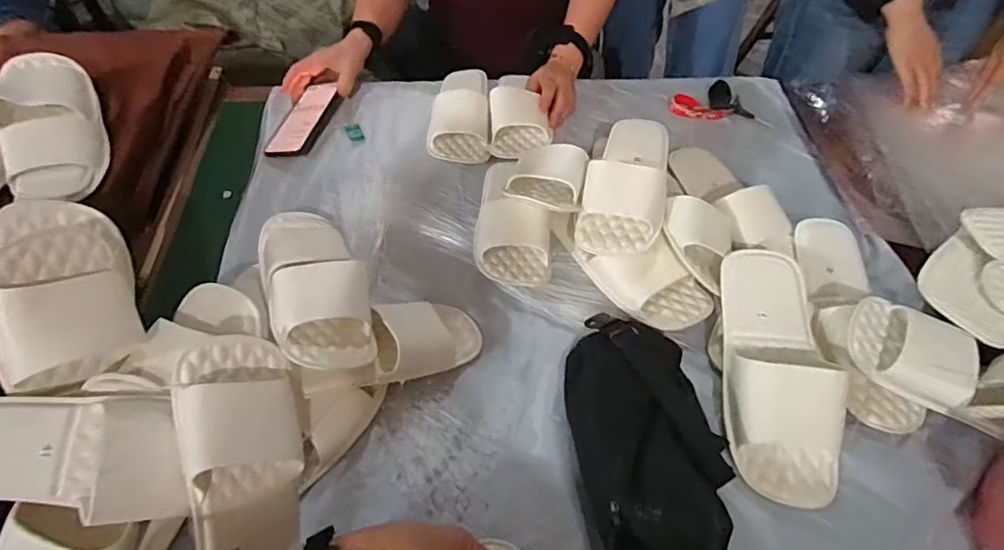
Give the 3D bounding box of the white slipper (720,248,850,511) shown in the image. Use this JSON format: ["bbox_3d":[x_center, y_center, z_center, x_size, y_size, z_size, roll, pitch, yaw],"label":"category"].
[{"bbox_3d":[0.294,0.084,0.566,0.105,0.063,0.261,2,66,1],"label":"white slipper"}]

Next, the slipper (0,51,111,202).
[{"bbox_3d":[-0.552,-0.184,0.648,0.100,0.067,0.221,-22,57,-15],"label":"slipper"}]

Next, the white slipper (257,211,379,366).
[{"bbox_3d":[-0.212,0.004,0.605,0.108,0.089,0.254,-19,57,-13],"label":"white slipper"}]

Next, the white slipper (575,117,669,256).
[{"bbox_3d":[0.163,-0.124,0.693,0.101,0.058,0.232,11,55,8],"label":"white slipper"}]

